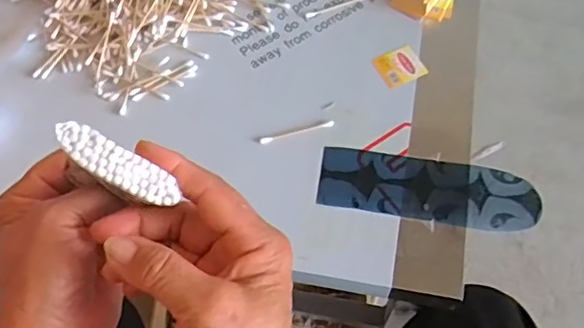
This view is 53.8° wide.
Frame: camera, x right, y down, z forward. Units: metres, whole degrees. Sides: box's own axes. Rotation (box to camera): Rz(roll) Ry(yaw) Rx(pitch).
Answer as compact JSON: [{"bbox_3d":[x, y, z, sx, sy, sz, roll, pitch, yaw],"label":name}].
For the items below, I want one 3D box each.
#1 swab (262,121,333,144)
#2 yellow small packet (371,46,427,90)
[{"bbox_3d":[0.005,-0.031,0.544,0.072,0.004,0.007,-15,65,-5],"label":"swab"},{"bbox_3d":[0.108,-0.098,0.576,0.044,0.004,0.040,-24,64,-10],"label":"yellow small packet"}]

